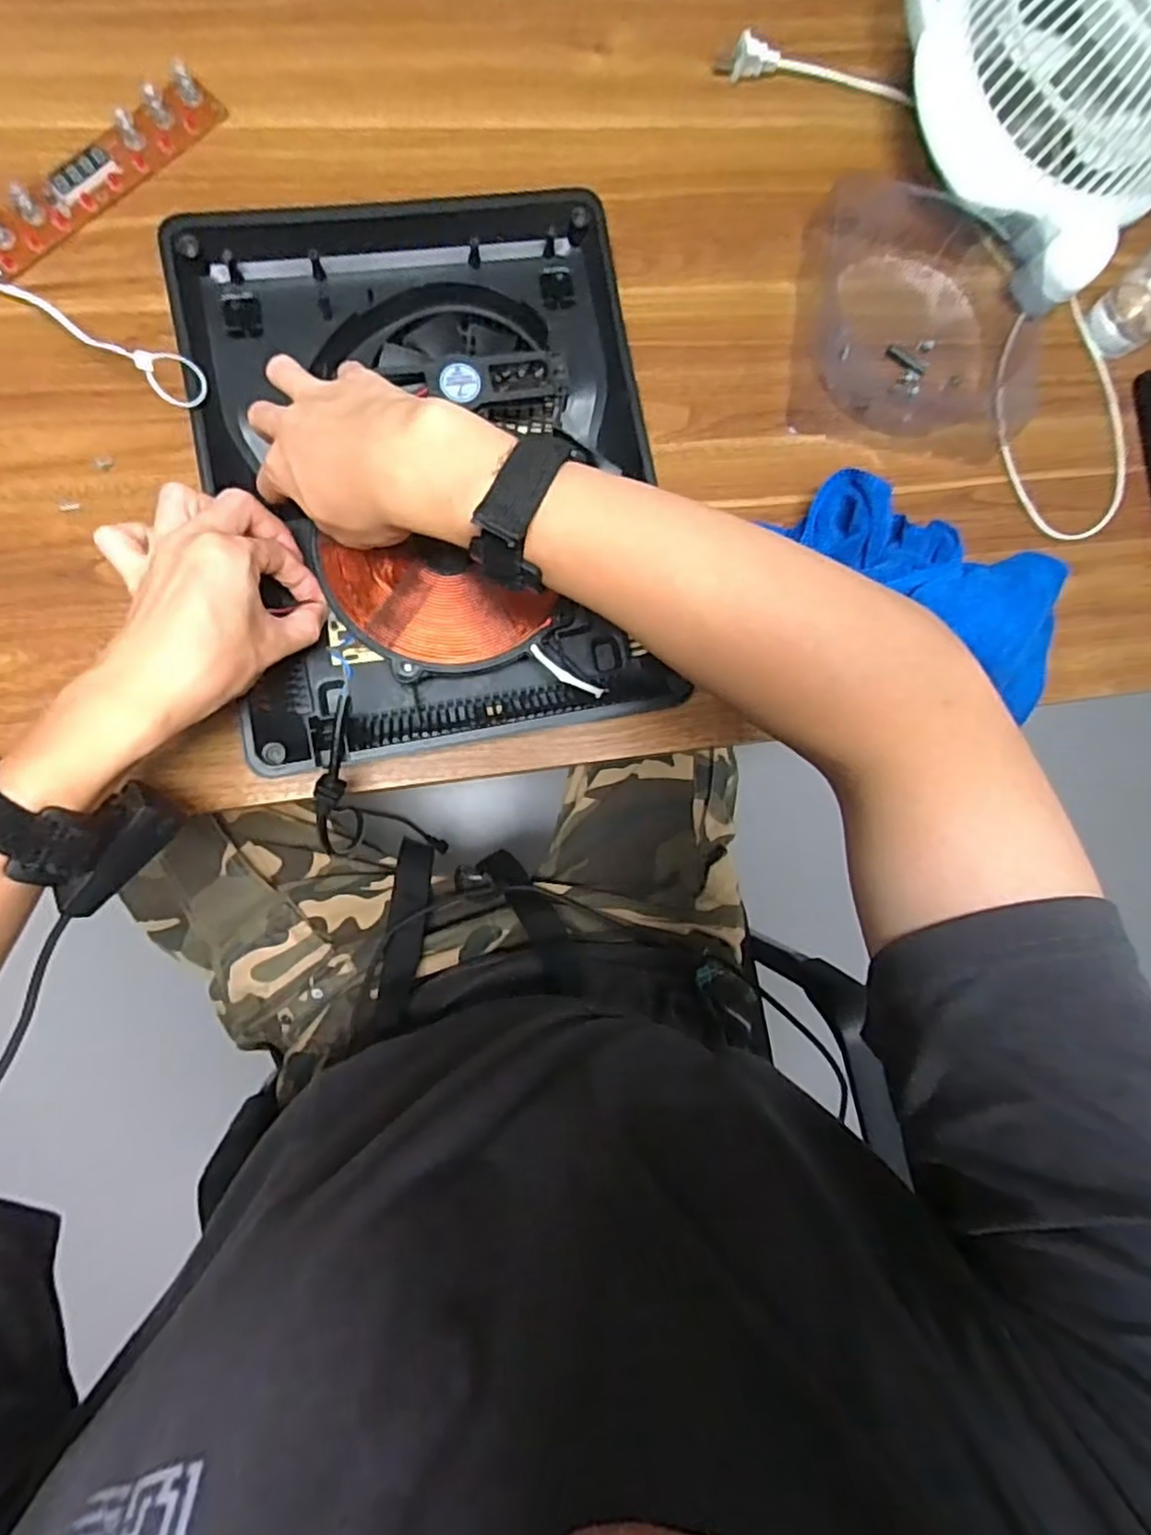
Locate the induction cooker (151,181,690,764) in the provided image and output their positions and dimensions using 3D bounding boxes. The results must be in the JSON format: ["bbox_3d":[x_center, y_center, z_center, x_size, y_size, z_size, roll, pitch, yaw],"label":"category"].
[{"bbox_3d":[-0.087,-0.187,0.441,0.271,0.047,0.342,-10,87,-9],"label":"induction cooker"}]

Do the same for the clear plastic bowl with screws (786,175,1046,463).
[{"bbox_3d":[0.268,-0.347,0.524,0.190,0.035,0.202,8,84,-8],"label":"clear plastic bowl with screws"}]

